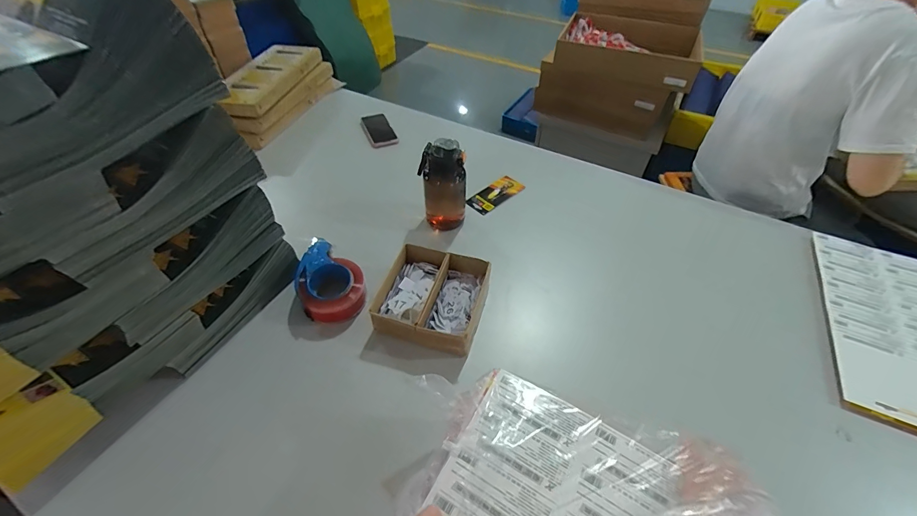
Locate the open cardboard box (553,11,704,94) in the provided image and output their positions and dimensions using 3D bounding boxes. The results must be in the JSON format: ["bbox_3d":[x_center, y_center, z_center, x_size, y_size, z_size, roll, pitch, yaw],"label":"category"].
[{"bbox_3d":[0.619,-0.764,1.420,0.472,0.103,0.354,18,51,14],"label":"open cardboard box"}]

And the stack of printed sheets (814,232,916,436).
[{"bbox_3d":[0.819,0.131,0.718,0.243,0.031,0.419,19,51,16],"label":"stack of printed sheets"}]

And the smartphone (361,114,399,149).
[{"bbox_3d":[-0.241,-0.384,1.157,0.081,0.011,0.147,-18,62,-20],"label":"smartphone"}]

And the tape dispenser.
[{"bbox_3d":[-0.250,0.046,0.750,0.121,0.073,0.155,-23,53,-20],"label":"tape dispenser"}]

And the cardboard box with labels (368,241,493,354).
[{"bbox_3d":[-0.045,0.075,0.728,0.187,0.066,0.200,15,50,12],"label":"cardboard box with labels"}]

